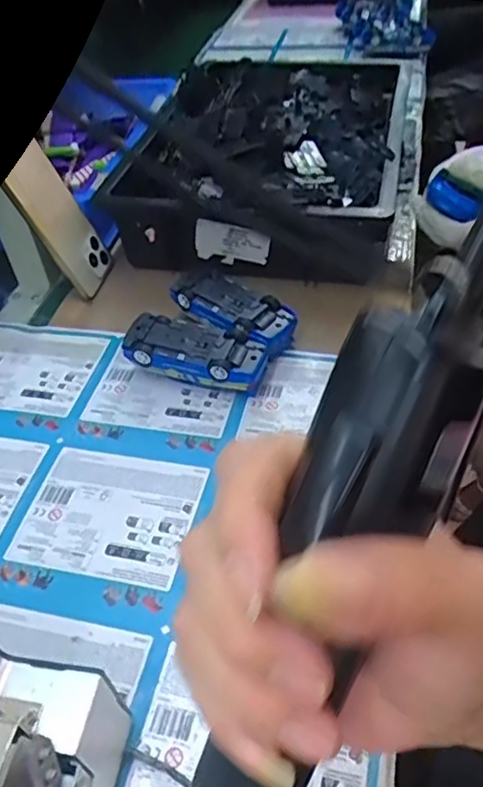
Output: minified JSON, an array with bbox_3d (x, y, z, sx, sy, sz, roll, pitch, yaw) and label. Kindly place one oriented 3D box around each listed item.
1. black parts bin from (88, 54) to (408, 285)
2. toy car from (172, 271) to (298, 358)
[{"bbox_3d":[0.048,-0.338,0.804,0.327,0.102,0.515,6,47,12],"label":"black parts bin"},{"bbox_3d":[-0.006,-0.076,0.603,0.131,0.041,0.056,31,56,31],"label":"toy car"}]

